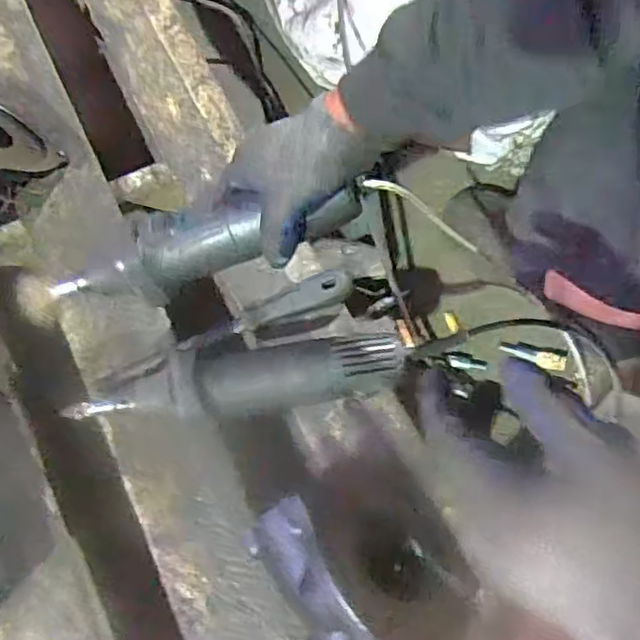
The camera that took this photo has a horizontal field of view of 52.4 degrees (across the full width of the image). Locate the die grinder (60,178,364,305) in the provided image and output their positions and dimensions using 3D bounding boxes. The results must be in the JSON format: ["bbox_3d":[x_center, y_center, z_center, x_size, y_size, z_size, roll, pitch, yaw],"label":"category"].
[{"bbox_3d":[-0.096,-0.061,0.526,0.264,0.043,0.051,-15,70,7],"label":"die grinder"}]

